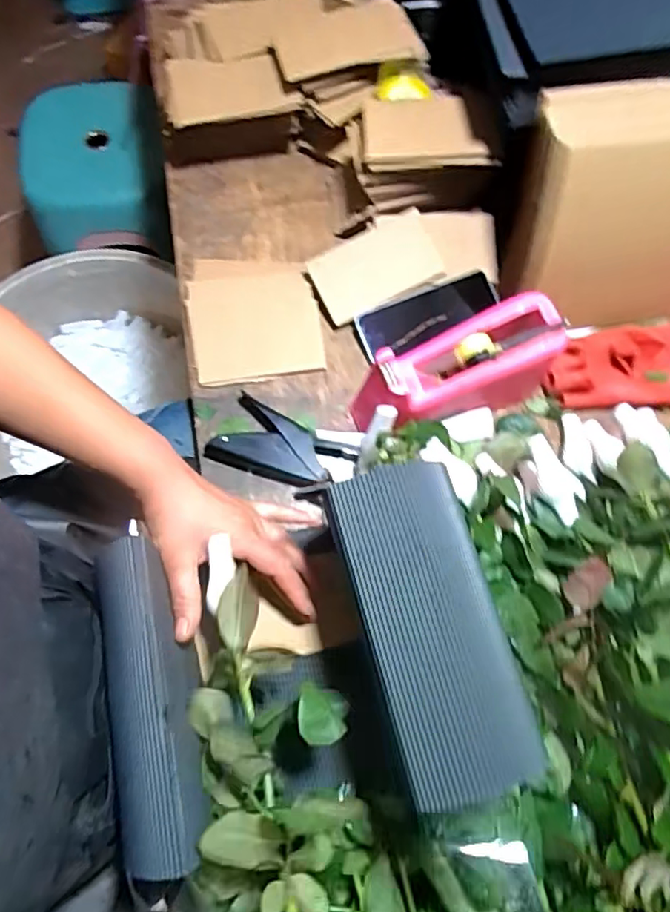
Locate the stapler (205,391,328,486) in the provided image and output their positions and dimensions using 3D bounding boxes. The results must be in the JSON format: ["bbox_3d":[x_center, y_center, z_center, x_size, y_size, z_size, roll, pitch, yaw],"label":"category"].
[{"bbox_3d":[-0.064,-0.006,0.610,0.120,0.025,0.072,29,73,7],"label":"stapler"}]

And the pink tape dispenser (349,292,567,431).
[{"bbox_3d":[0.119,-0.084,0.594,0.198,0.103,0.075,-17,74,-8],"label":"pink tape dispenser"}]

